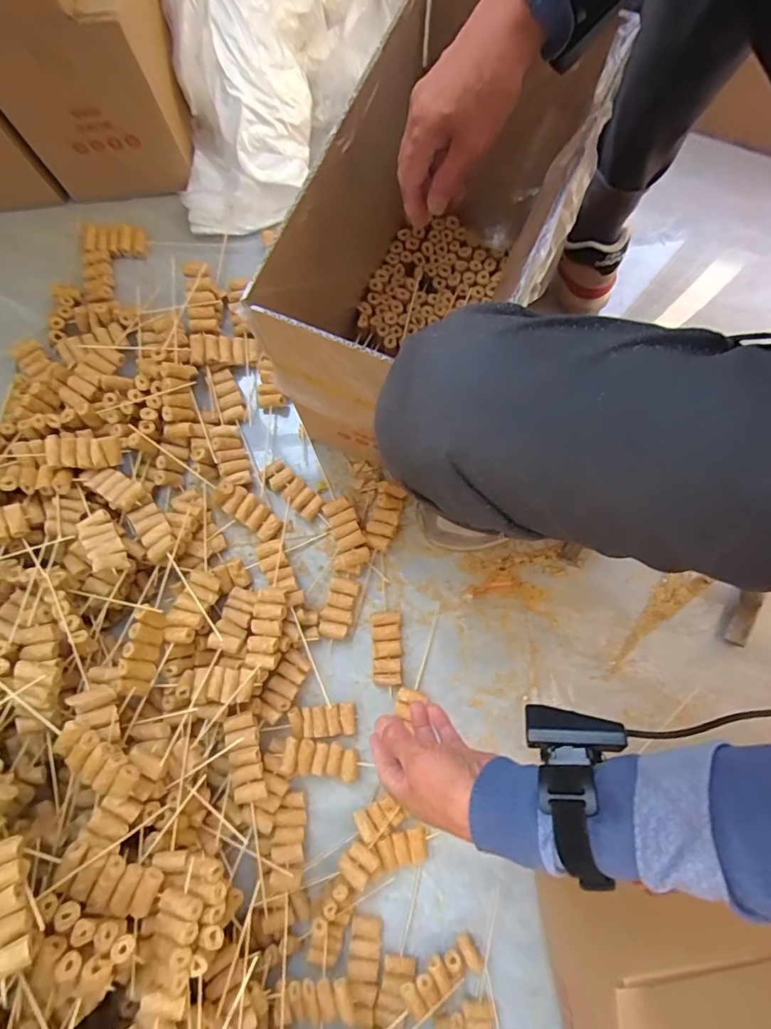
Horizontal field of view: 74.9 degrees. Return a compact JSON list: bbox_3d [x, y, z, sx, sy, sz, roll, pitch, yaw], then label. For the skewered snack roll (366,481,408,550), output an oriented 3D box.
[{"bbox_3d":[-0.001,0.002,0.685,0.039,0.021,0.090,15,80,2],"label":"skewered snack roll"}]

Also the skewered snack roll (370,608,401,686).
[{"bbox_3d":[0.002,0.176,0.667,0.038,0.017,0.093,-2,80,-1],"label":"skewered snack roll"}]

